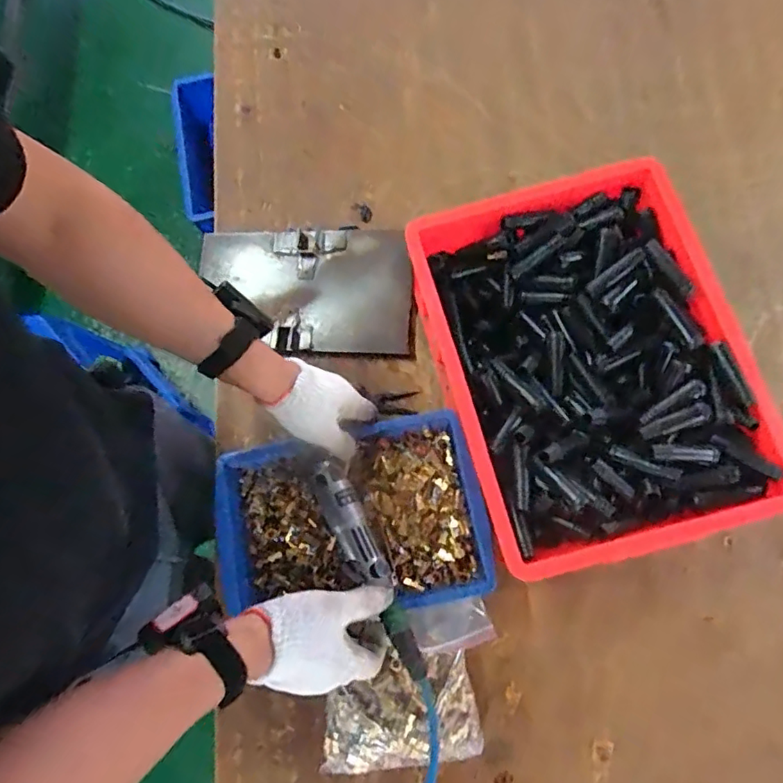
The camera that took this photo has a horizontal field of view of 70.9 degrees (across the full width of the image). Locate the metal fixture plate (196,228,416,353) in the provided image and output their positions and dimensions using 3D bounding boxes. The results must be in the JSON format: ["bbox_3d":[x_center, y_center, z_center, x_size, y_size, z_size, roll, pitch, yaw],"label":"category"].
[{"bbox_3d":[-0.119,-0.141,0.763,0.289,0.027,0.187,-3,75,1],"label":"metal fixture plate"}]

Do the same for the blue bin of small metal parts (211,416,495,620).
[{"bbox_3d":[-0.049,0.153,0.647,0.299,0.069,0.209,-10,75,-1],"label":"blue bin of small metal parts"}]

